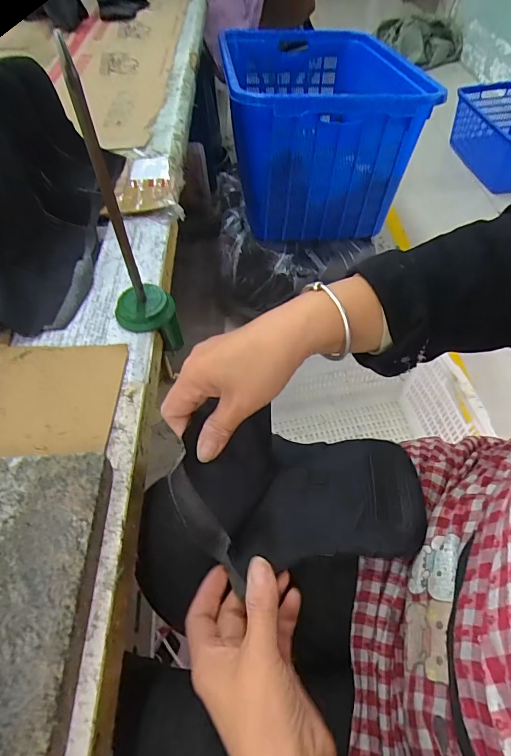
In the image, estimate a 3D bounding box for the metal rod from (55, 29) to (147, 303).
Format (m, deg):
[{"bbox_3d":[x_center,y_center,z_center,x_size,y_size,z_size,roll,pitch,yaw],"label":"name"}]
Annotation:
[{"bbox_3d":[-0.121,-0.142,0.350,0.010,0.235,0.010,-14,55,-8],"label":"metal rod"}]

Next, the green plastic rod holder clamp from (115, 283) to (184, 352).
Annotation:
[{"bbox_3d":[-0.116,-0.058,0.454,0.059,0.077,0.048,-24,57,-15],"label":"green plastic rod holder clamp"}]

